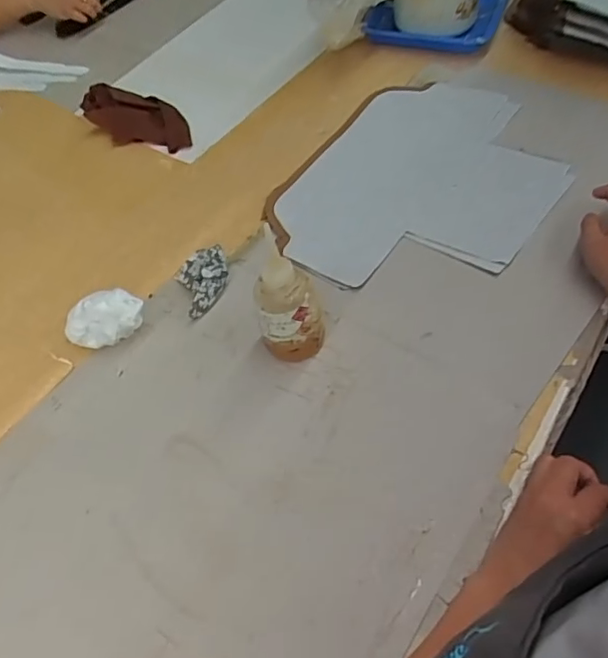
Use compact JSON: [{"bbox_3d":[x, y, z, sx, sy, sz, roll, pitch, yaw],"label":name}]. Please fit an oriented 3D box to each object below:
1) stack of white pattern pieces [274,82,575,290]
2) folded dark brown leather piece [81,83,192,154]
[{"bbox_3d":[0.157,-0.188,0.728,0.292,0.011,0.389,32,66,26],"label":"stack of white pattern pieces"},{"bbox_3d":[-0.256,-0.334,0.891,0.200,0.034,0.118,37,63,26],"label":"folded dark brown leather piece"}]

